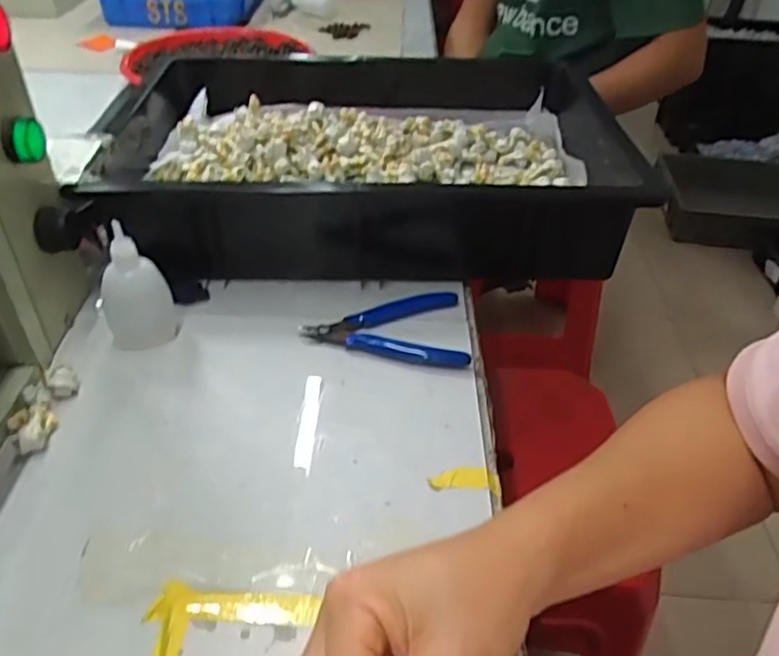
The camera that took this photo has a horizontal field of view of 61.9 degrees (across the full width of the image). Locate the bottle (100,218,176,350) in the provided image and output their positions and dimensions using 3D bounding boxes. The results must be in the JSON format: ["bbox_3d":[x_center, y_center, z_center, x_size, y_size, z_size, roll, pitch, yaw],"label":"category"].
[{"bbox_3d":[-0.181,-0.031,0.461,0.046,0.091,0.036,-12,42,-19],"label":"bottle"}]

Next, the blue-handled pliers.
[{"bbox_3d":[-0.005,0.000,0.489,0.119,0.015,0.080,0,40,-4],"label":"blue-handled pliers"}]

